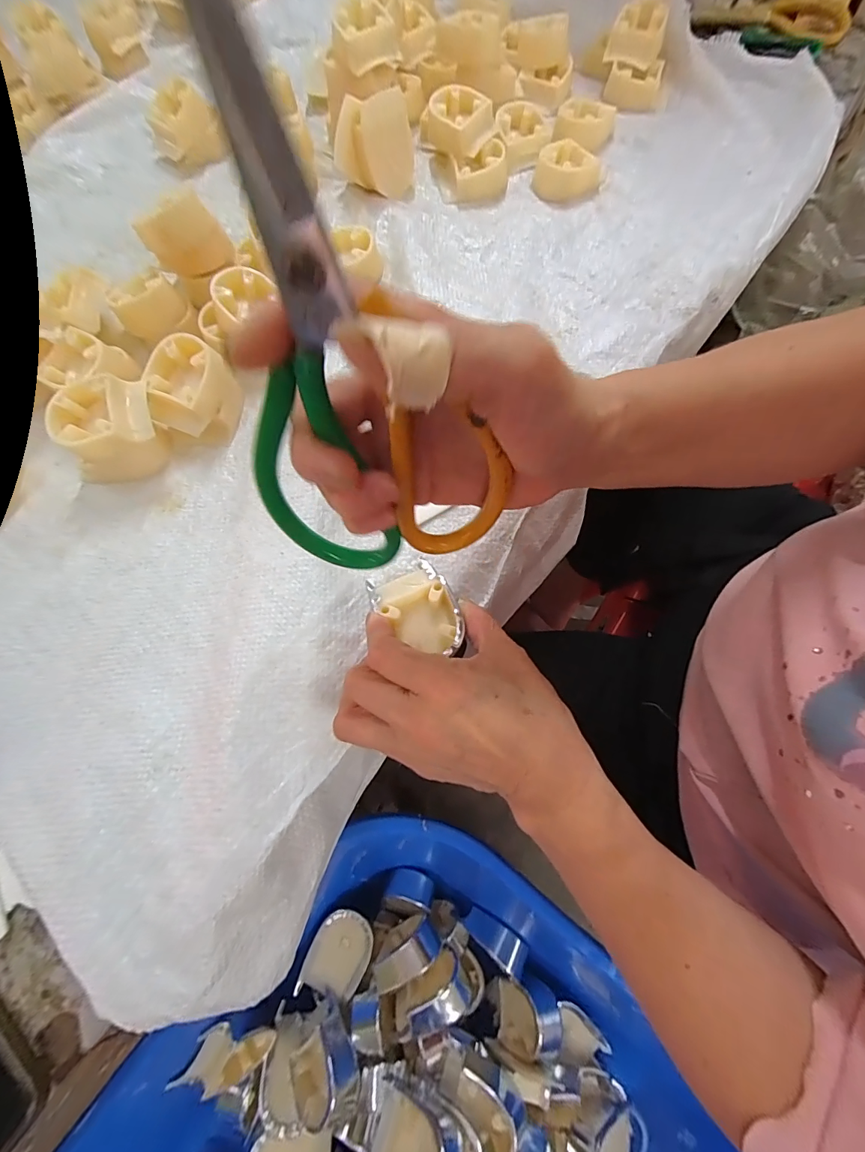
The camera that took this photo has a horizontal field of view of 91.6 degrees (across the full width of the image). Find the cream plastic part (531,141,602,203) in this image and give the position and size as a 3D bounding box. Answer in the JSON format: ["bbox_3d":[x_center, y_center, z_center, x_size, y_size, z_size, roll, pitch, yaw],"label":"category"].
[{"bbox_3d":[0.123,-0.366,0.378,0.058,0.022,0.054,12,72,6],"label":"cream plastic part"}]

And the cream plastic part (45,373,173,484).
[{"bbox_3d":[-0.218,-0.101,0.290,0.065,0.046,0.053,-7,71,0],"label":"cream plastic part"}]

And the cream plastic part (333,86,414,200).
[{"bbox_3d":[-0.051,-0.377,0.365,0.066,0.056,0.043,-4,71,1],"label":"cream plastic part"}]

